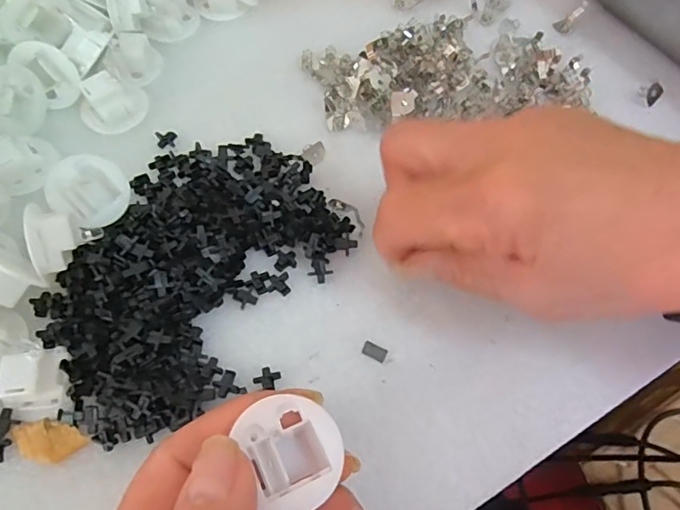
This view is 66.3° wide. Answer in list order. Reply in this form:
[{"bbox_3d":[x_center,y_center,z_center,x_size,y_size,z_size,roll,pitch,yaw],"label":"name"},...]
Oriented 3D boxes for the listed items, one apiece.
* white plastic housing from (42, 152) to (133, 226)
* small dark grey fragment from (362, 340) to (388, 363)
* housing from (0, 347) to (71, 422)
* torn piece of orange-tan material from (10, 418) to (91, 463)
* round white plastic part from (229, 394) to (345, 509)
[{"bbox_3d":[-0.111,-0.028,0.230,0.031,0.012,0.032,2,85,-29],"label":"white plastic housing"},{"bbox_3d":[0.015,0.040,0.217,0.010,0.004,0.006,27,66,9],"label":"small dark grey fragment"},{"bbox_3d":[-0.115,0.049,0.196,0.023,0.011,0.024,-9,65,-8],"label":"housing"},{"bbox_3d":[-0.109,0.069,0.193,0.028,0.004,0.014,13,64,3],"label":"torn piece of orange-tan material"},{"bbox_3d":[-0.013,0.056,0.149,0.027,0.008,0.030,-23,68,-14],"label":"round white plastic part"}]

